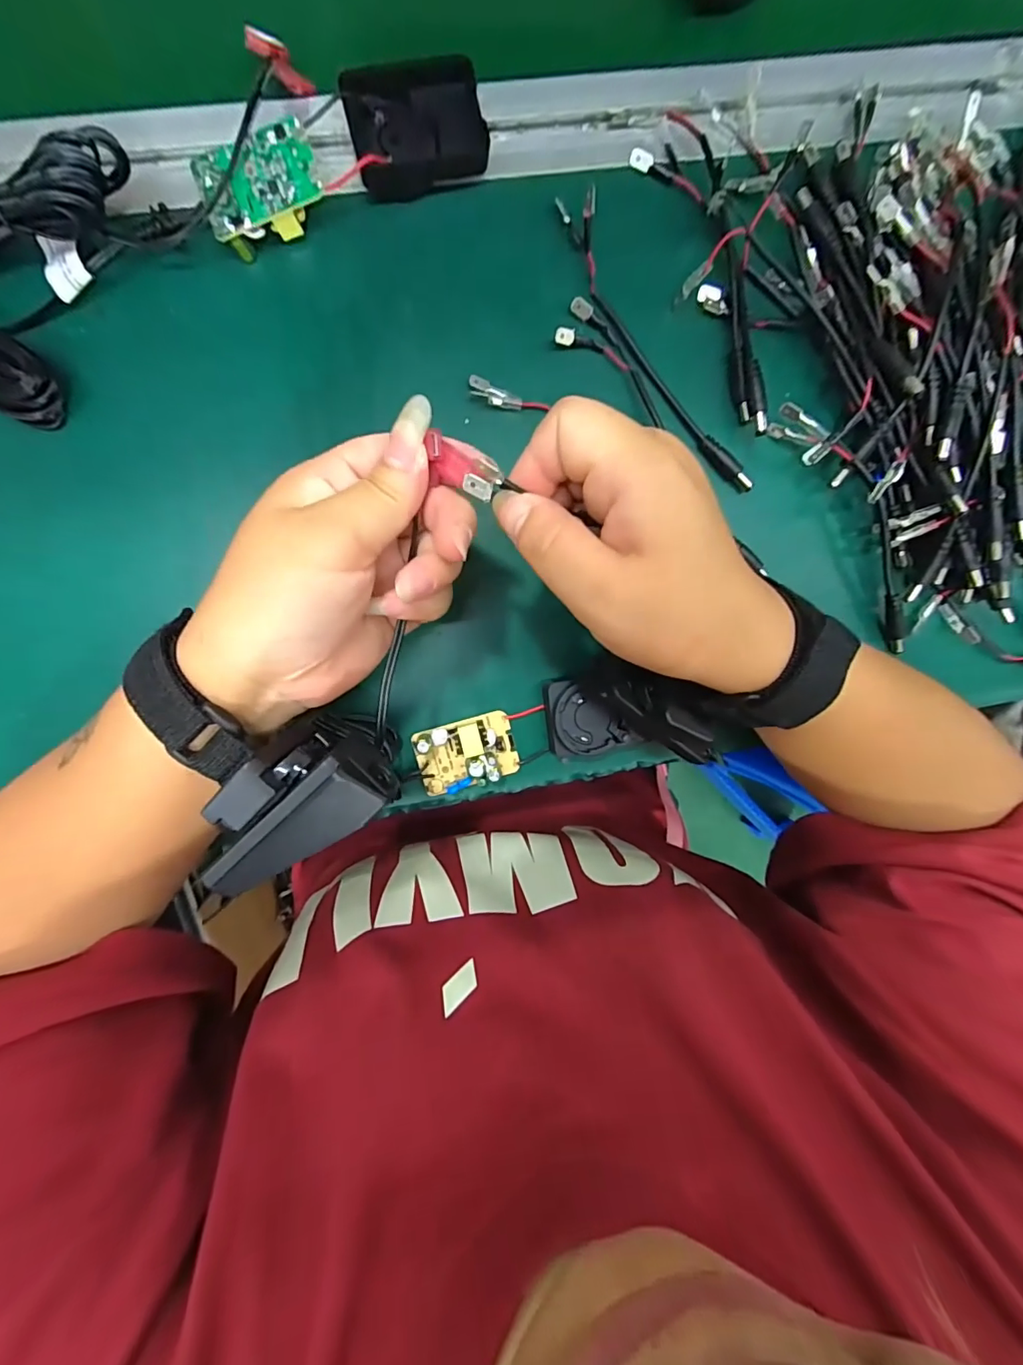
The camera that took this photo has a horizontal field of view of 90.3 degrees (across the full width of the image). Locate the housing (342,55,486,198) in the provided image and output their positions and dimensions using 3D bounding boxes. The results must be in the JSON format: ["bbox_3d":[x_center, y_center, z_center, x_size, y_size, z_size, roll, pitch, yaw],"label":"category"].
[{"bbox_3d":[-0.042,-0.247,0.227,0.057,0.018,0.044,-12,95,-3],"label":"housing"}]

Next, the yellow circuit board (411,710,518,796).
[{"bbox_3d":[-0.023,0.038,0.265,0.051,0.014,0.035,-15,95,-3],"label":"yellow circuit board"}]

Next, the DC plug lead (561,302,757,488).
[{"bbox_3d":[0.077,-0.142,0.254,0.121,0.012,0.023,33,91,-6],"label":"DC plug lead"}]

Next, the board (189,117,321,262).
[{"bbox_3d":[-0.108,-0.212,0.220,0.049,0.017,0.031,-21,95,-3],"label":"board"}]

